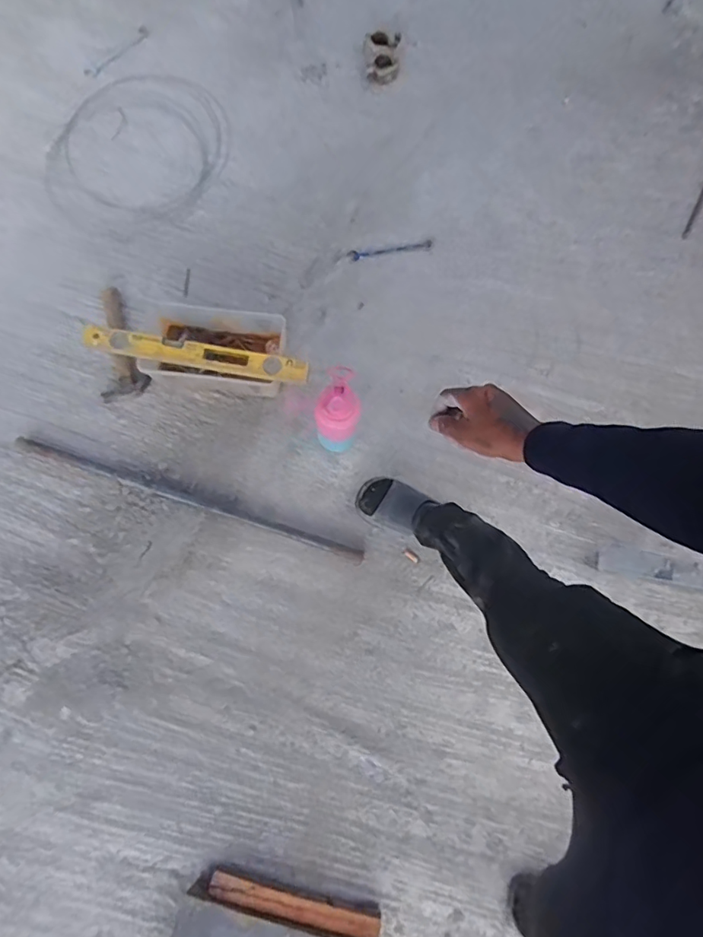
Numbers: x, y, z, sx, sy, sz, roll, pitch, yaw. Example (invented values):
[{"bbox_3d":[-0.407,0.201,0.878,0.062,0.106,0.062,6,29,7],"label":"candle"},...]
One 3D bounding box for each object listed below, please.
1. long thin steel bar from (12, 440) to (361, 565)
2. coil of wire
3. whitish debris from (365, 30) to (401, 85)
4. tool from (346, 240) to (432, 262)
[{"bbox_3d":[-0.352,0.069,1.137,0.785,0.021,0.031,18,80,2],"label":"long thin steel bar"},{"bbox_3d":[-0.536,-0.788,1.305,0.412,0.025,0.465,37,81,6],"label":"coil of wire"},{"bbox_3d":[0.075,-1.031,1.316,0.086,0.028,0.144,5,79,0],"label":"whitish debris"},{"bbox_3d":[0.094,-0.523,1.257,0.200,0.013,0.030,-6,80,-2],"label":"tool"}]

